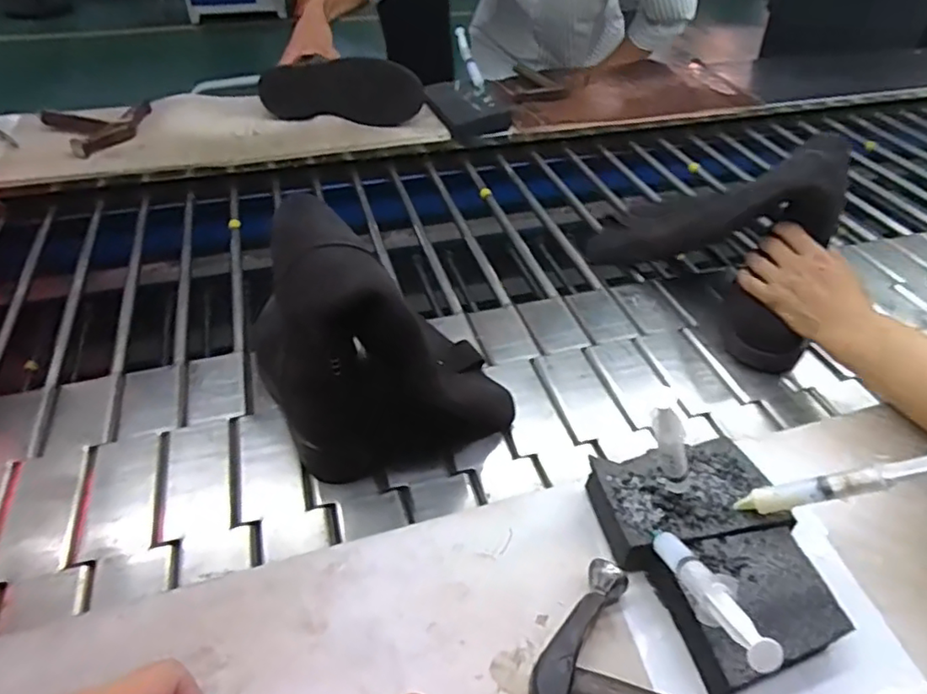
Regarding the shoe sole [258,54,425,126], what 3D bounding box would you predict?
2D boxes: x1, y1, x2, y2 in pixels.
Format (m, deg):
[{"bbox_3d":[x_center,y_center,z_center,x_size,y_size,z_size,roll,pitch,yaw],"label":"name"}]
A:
[{"bbox_3d":[-0.195,-0.415,0.986,0.251,0.100,0.033,1,41,-1],"label":"shoe sole"}]

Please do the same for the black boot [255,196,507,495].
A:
[{"bbox_3d":[-0.060,-0.006,0.544,0.207,0.210,0.129,-9,44,-11],"label":"black boot"}]

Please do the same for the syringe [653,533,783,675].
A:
[{"bbox_3d":[0.137,0.136,0.344,0.018,0.021,0.137,0,5,-2],"label":"syringe"}]

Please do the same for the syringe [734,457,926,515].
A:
[{"bbox_3d":[0.254,0.092,0.408,0.136,0.015,0.018,-24,31,31],"label":"syringe"}]

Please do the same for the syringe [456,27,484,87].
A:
[{"bbox_3d":[0.008,-0.533,1.121,0.024,0.017,0.164,-8,61,-11],"label":"syringe"}]

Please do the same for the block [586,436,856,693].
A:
[{"bbox_3d":[0.180,0.143,0.438,0.126,0.039,0.166,-16,46,-18],"label":"block"}]

